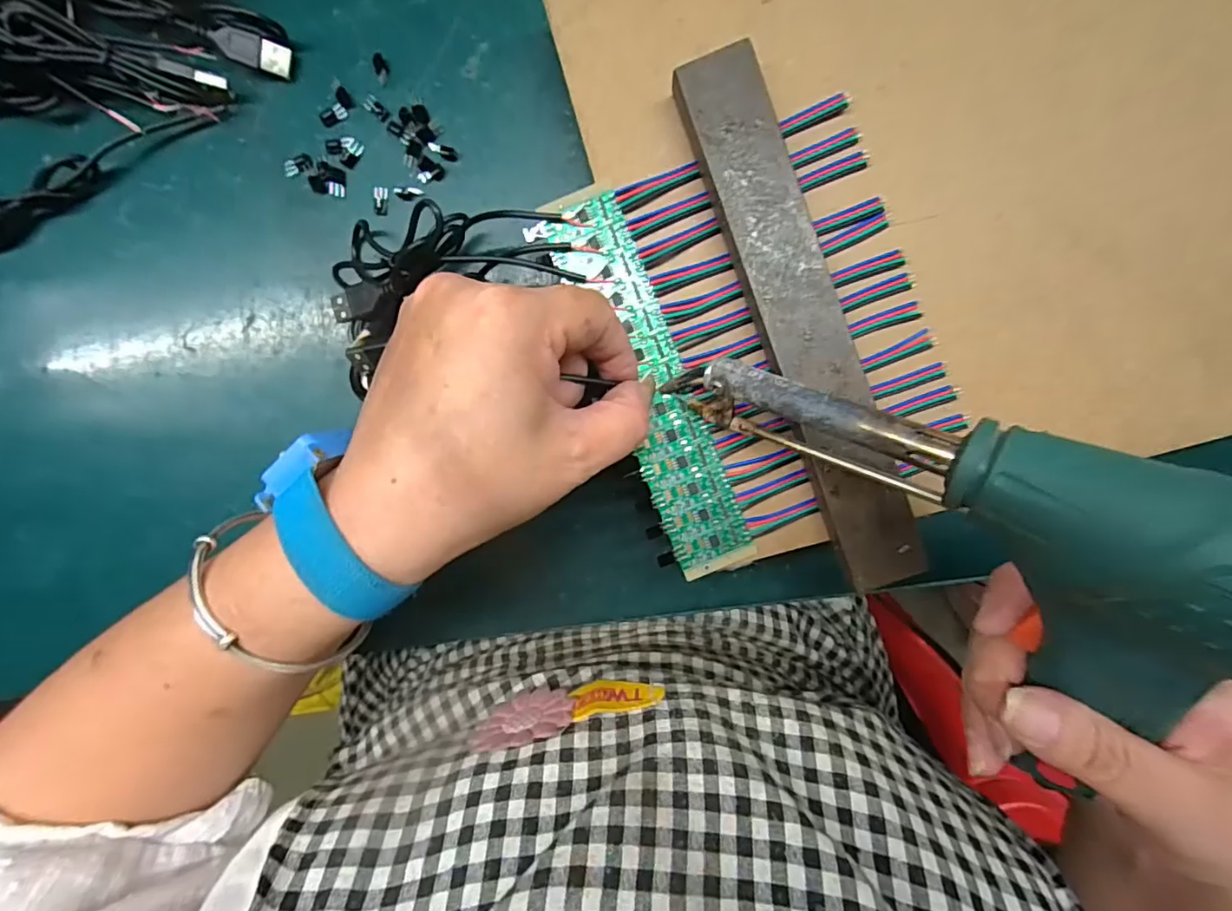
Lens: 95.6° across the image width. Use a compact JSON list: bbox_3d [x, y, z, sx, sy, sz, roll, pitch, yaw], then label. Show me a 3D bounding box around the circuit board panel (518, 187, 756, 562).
[{"bbox_3d":[0.013,-0.028,0.233,0.034,0.006,0.155,-21,93,8],"label":"circuit board panel"}]

